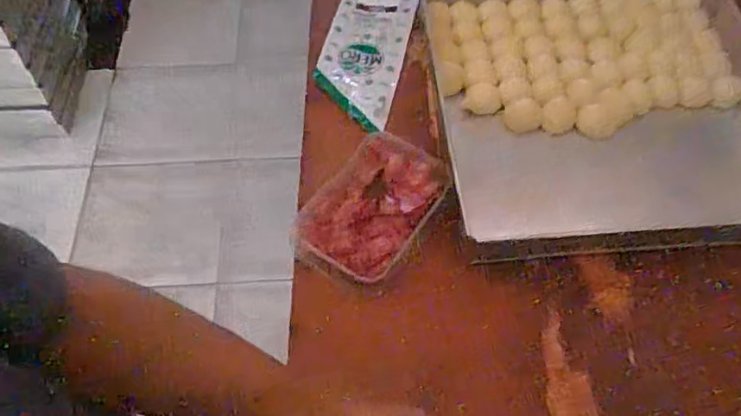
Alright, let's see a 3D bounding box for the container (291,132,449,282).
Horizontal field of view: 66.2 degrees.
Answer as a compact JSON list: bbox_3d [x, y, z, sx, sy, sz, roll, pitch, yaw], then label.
[{"bbox_3d":[0.002,-0.001,0.631,0.118,0.030,0.180,32,63,17],"label":"container"}]

